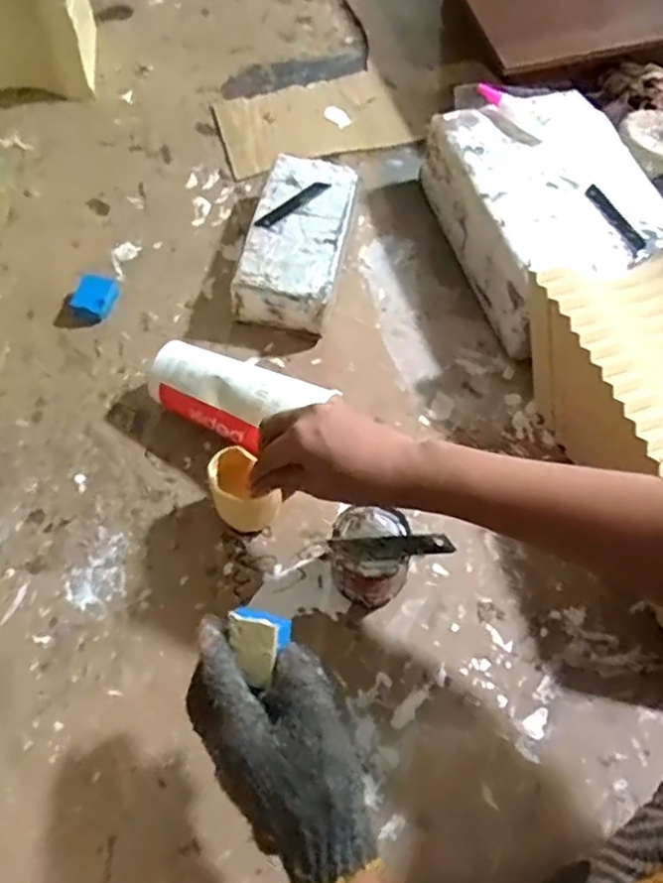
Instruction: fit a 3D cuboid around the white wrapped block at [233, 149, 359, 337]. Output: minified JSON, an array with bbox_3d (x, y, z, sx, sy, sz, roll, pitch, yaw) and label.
[{"bbox_3d":[-0.034,-0.220,0.750,0.102,0.060,0.221,11,61,3],"label":"white wrapped block"}]

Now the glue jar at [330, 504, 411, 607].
[{"bbox_3d":[0.030,0.098,0.564,0.060,0.074,0.063,1,61,-2],"label":"glue jar"}]

